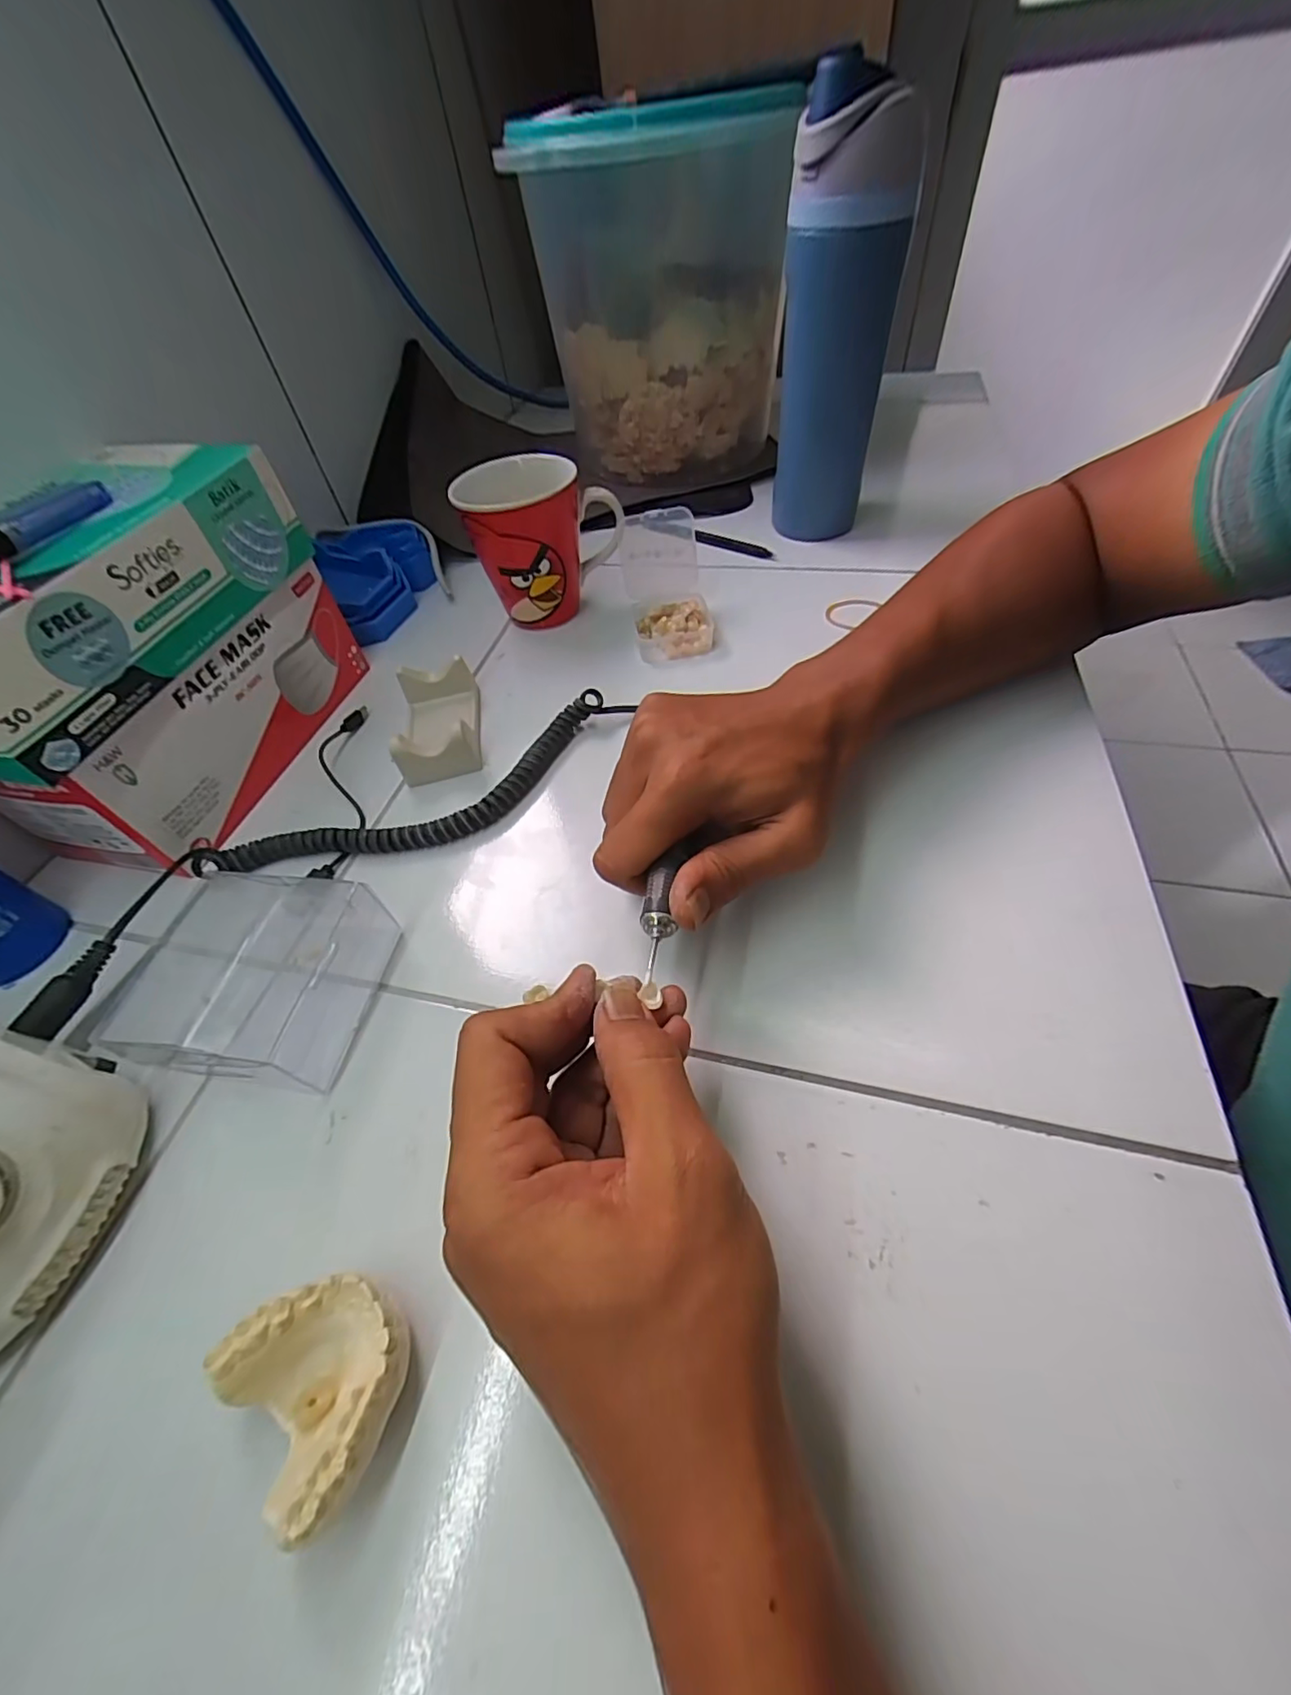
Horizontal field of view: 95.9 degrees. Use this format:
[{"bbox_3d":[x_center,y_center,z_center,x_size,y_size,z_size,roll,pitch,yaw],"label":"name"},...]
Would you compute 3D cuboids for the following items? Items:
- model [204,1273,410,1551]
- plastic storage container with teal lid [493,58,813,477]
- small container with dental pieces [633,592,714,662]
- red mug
[{"bbox_3d":[-0.097,0.165,0.182,0.056,0.029,0.045,36,63,27],"label":"model"},{"bbox_3d":[0.012,-0.494,0.539,0.221,0.242,0.205,-1,52,7],"label":"plastic storage container with teal lid"},{"bbox_3d":[0.020,-0.163,0.427,0.055,0.020,0.057,-8,52,-1],"label":"small container with dental pieces"},{"bbox_3d":[-0.077,-0.227,0.430,0.103,0.085,0.082,-21,54,-11],"label":"red mug"}]

